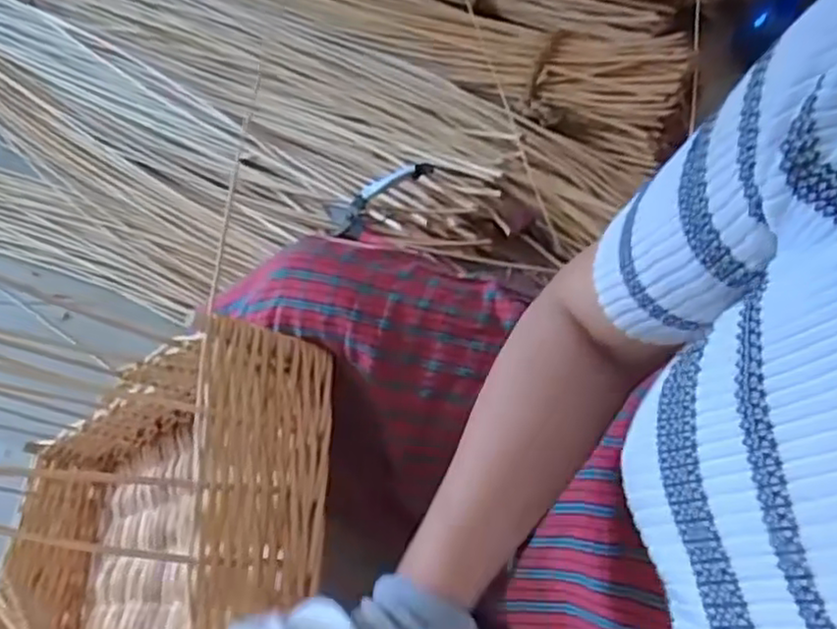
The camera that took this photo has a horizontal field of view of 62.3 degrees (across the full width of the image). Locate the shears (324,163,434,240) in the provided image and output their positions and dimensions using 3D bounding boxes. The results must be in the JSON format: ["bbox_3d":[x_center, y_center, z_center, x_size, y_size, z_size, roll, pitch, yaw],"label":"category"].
[{"bbox_3d":[-0.061,-0.185,1.061,0.177,0.026,0.080,-36,68,-1],"label":"shears"}]

